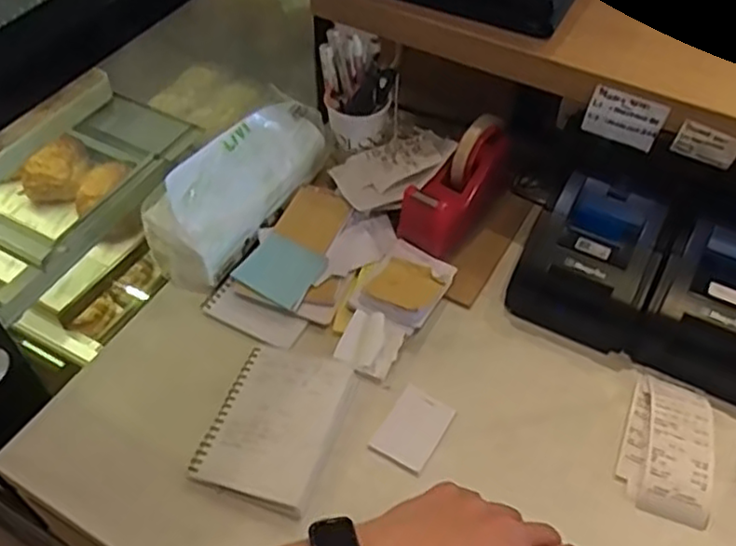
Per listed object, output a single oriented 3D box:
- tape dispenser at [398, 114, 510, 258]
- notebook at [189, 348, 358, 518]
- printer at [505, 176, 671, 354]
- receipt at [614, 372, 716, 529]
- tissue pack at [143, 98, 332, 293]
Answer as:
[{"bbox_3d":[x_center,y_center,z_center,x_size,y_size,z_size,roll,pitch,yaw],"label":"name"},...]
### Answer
[{"bbox_3d":[0.103,-0.101,0.782,0.056,0.121,0.171,28,55,21],"label":"tape dispenser"},{"bbox_3d":[-0.083,0.134,0.630,0.111,0.014,0.143,17,52,12],"label":"notebook"},{"bbox_3d":[0.228,-0.013,0.708,0.123,0.095,0.131,24,54,18],"label":"printer"},{"bbox_3d":[0.276,0.155,0.625,0.078,0.021,0.133,17,51,16],"label":"receipt"},{"bbox_3d":[-0.137,-0.105,0.770,0.074,0.125,0.243,0,39,42],"label":"tissue pack"}]

